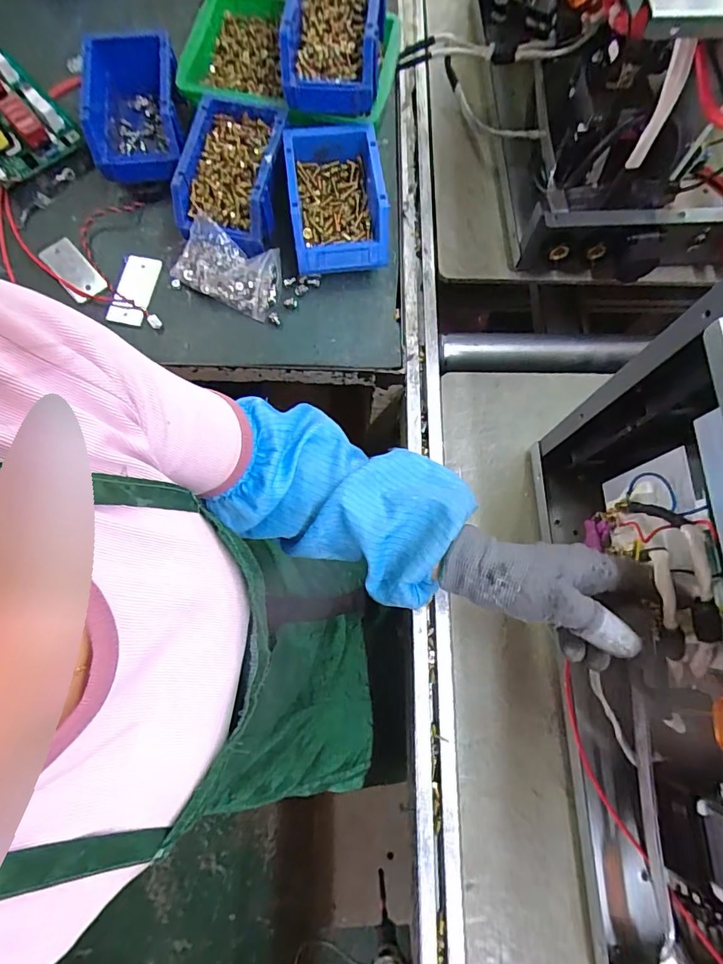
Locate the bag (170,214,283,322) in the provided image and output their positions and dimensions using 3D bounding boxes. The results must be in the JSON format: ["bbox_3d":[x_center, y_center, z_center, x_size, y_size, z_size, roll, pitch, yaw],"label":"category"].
[{"bbox_3d":[-0.155,-0.253,0.552,0.125,0.044,0.076,25,76,6],"label":"bag"}]

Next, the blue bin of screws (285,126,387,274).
[{"bbox_3d":[-0.029,-0.334,0.564,0.111,0.078,0.156,-7,75,-3],"label":"blue bin of screws"}]

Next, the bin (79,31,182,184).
[{"bbox_3d":[-0.279,-0.454,0.574,0.106,0.072,0.172,-7,75,-3],"label":"bin"}]

